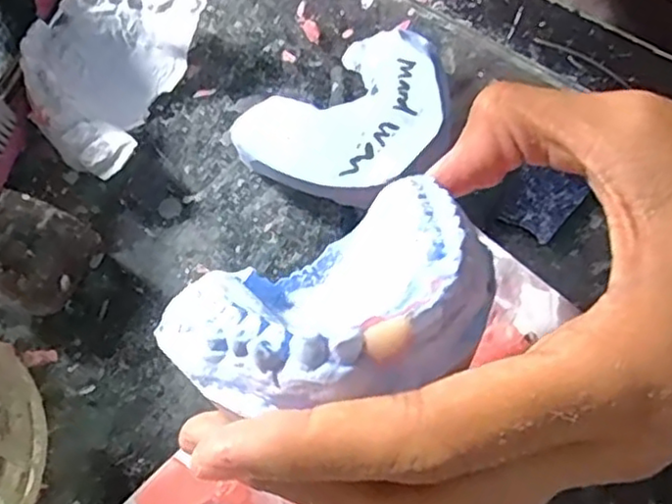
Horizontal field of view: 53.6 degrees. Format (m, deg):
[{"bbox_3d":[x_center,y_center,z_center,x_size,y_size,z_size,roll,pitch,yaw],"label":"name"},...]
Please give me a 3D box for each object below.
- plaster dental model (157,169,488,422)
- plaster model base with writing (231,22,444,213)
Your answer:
[{"bbox_3d":[-0.001,0.013,0.144,0.067,0.026,0.061,-29,38,-6],"label":"plaster dental model"},{"bbox_3d":[0.006,-0.037,0.217,0.067,0.029,0.050,-33,70,-10],"label":"plaster model base with writing"}]

